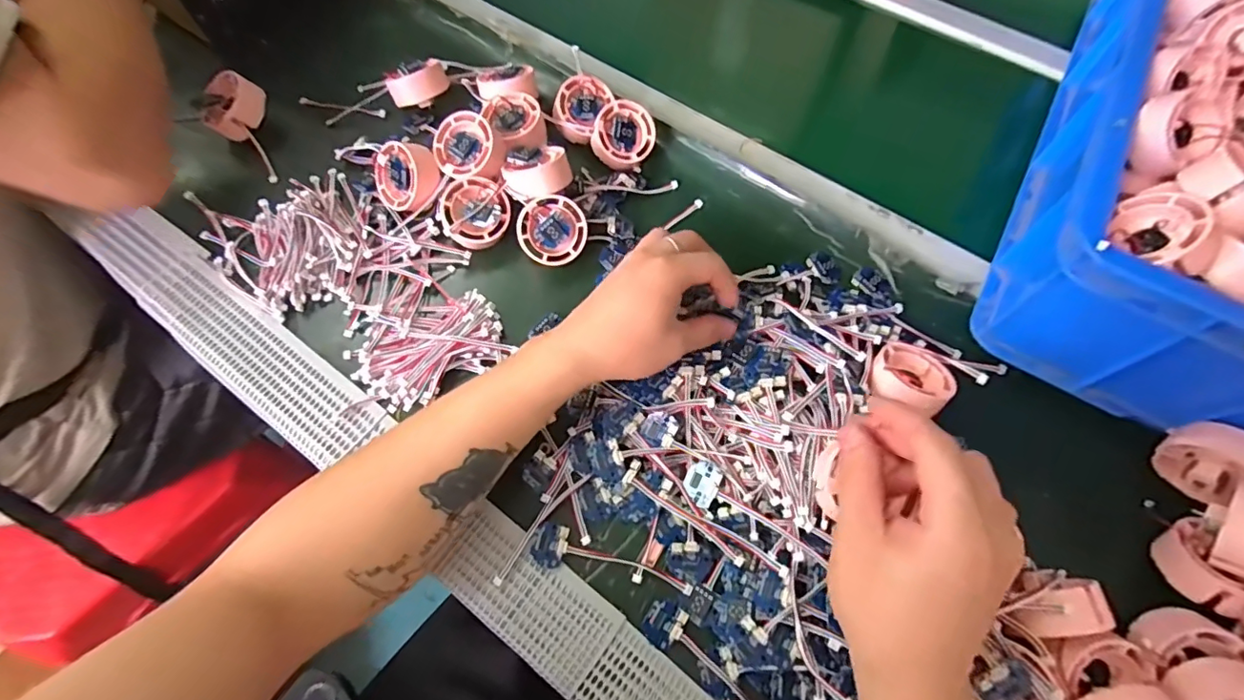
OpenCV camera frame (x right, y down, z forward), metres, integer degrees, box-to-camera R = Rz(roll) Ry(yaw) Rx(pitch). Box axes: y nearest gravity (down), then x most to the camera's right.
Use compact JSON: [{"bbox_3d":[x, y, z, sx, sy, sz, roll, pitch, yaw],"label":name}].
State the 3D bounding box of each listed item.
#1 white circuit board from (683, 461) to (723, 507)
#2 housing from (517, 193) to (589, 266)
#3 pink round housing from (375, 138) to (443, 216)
[{"bbox_3d":[0.052,0.086,0.347,0.022,0.007,0.028,25,65,10],"label":"white circuit board"},{"bbox_3d":[-0.056,-0.096,0.429,0.052,0.022,0.052,-27,111,-3],"label":"housing"},{"bbox_3d":[-0.178,-0.144,0.443,0.055,0.021,0.055,21,113,23],"label":"pink round housing"}]

